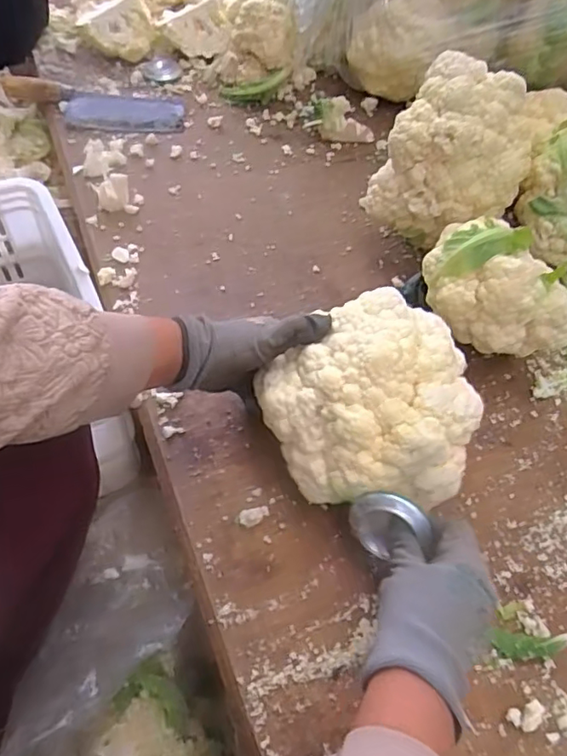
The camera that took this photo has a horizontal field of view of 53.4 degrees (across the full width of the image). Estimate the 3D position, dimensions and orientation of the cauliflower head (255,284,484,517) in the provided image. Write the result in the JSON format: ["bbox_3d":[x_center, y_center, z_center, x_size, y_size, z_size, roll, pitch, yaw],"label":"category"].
[{"bbox_3d":[0.075,0.020,0.445,0.156,0.094,0.149,-20,58,-17],"label":"cauliflower head"}]

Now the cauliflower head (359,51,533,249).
[{"bbox_3d":[0.193,-0.248,0.643,0.152,0.163,0.121,29,56,14],"label":"cauliflower head"}]

